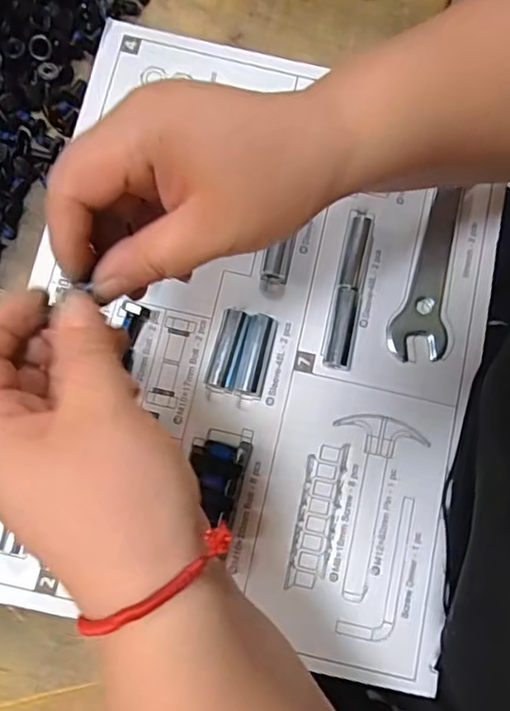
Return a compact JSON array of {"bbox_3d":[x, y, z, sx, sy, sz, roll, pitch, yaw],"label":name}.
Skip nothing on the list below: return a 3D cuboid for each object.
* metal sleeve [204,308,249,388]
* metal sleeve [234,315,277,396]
[{"bbox_3d":[-0.017,-0.004,0.355,0.015,0.013,0.047,15,79,2],"label":"metal sleeve"},{"bbox_3d":[0.001,-0.001,0.355,0.016,0.013,0.049,13,79,1],"label":"metal sleeve"}]

